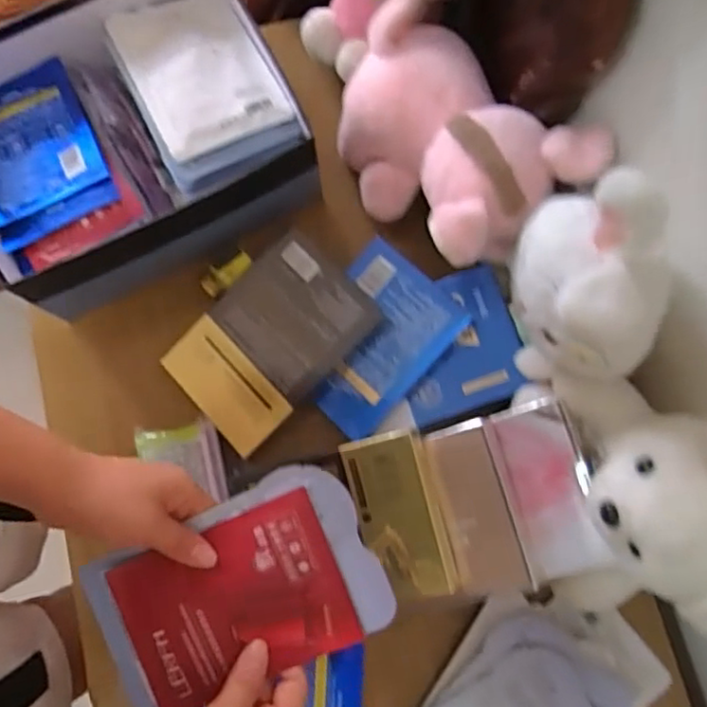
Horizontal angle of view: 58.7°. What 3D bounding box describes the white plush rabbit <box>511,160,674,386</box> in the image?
[{"bbox_3d":[0.168,-0.050,0.453,0.117,0.194,0.112,32,80,9],"label":"white plush rabbit"}]

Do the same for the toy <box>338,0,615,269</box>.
[{"bbox_3d":[0.075,-0.189,0.558,0.156,0.112,0.228,-36,78,-7],"label":"toy"}]

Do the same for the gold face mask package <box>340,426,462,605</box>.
[{"bbox_3d":[0.036,0.130,0.508,0.066,0.025,0.128,-18,79,18],"label":"gold face mask package"}]

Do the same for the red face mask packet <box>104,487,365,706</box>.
[{"bbox_3d":[-0.081,0.170,0.426,0.147,0.008,0.105,-23,85,0],"label":"red face mask packet"}]

